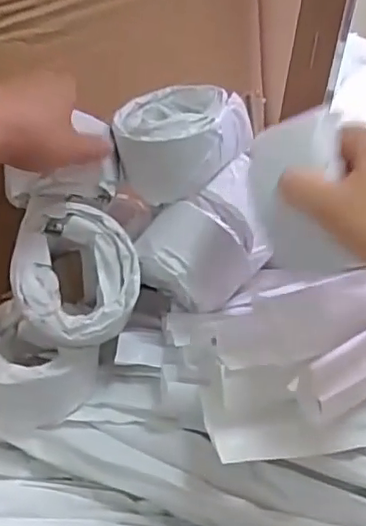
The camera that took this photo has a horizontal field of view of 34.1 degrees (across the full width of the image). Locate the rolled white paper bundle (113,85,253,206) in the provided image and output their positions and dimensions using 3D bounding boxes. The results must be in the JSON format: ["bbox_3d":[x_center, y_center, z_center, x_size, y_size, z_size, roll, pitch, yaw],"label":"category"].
[{"bbox_3d":[-0.002,-0.095,0.465,0.102,0.065,0.093,-29,51,-32],"label":"rolled white paper bundle"}]

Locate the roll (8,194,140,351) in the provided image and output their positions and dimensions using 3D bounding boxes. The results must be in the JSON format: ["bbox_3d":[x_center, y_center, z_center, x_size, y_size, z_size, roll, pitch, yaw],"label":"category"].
[{"bbox_3d":[-0.077,0.005,0.437,0.087,0.060,0.094,-5,77,-6],"label":"roll"}]

